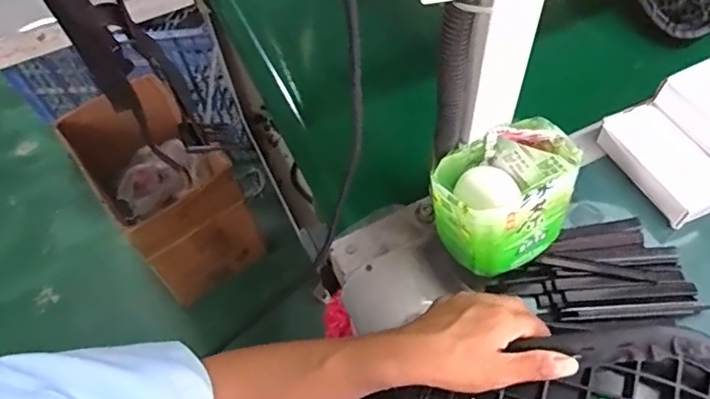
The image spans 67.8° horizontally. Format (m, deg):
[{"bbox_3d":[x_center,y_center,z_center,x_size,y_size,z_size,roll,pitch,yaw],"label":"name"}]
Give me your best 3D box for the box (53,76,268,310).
[{"bbox_3d":[-0.450,-0.023,1.245,0.239,0.320,0.406,-36,61,-18],"label":"box"}]

